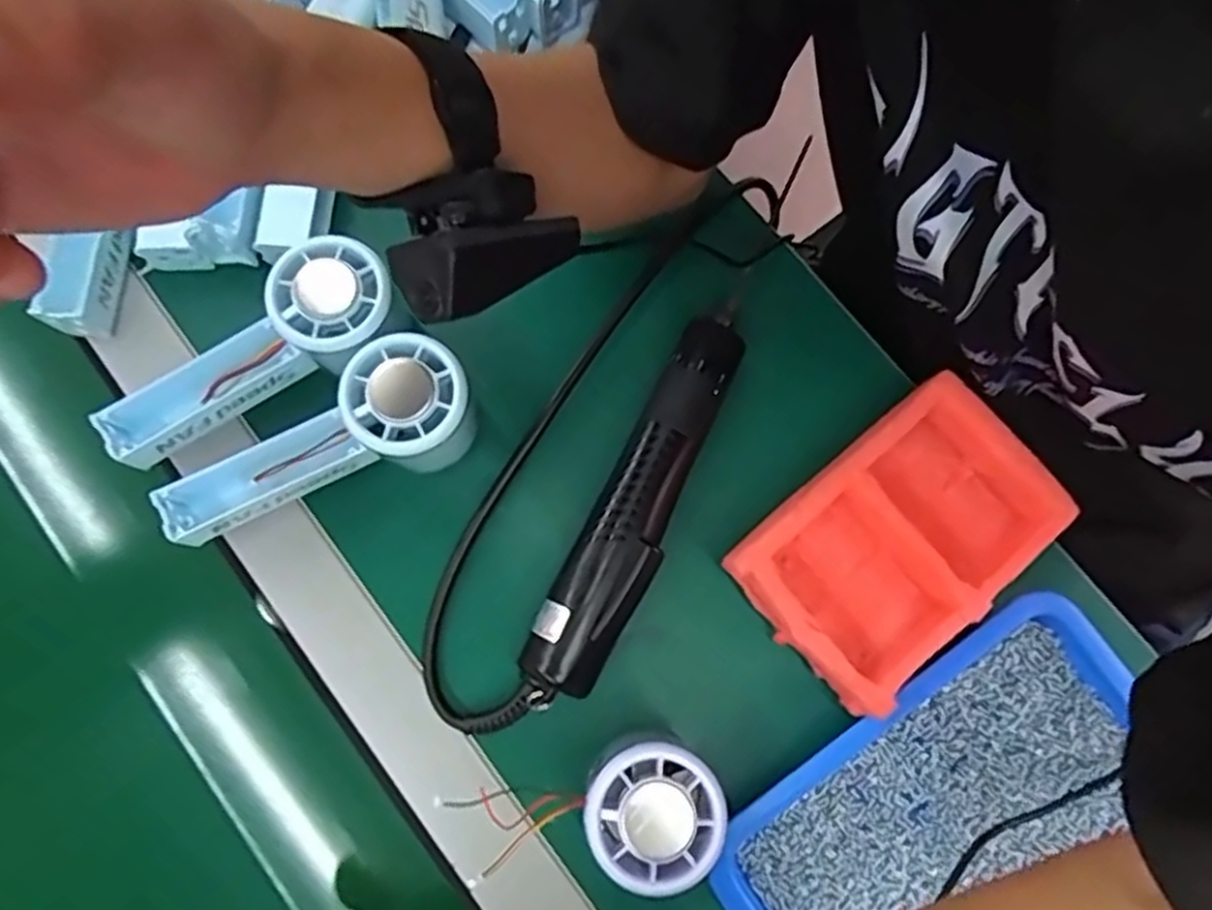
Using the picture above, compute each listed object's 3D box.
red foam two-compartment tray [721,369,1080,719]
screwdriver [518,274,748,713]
[{"bbox_3d":[0.142,0.041,0.365,0.148,0.038,0.096,-39,82,-9],"label":"red foam two-compartment tray"},{"bbox_3d":[0.020,0.017,0.370,0.038,0.040,0.219,27,79,4],"label":"screwdriver"}]

